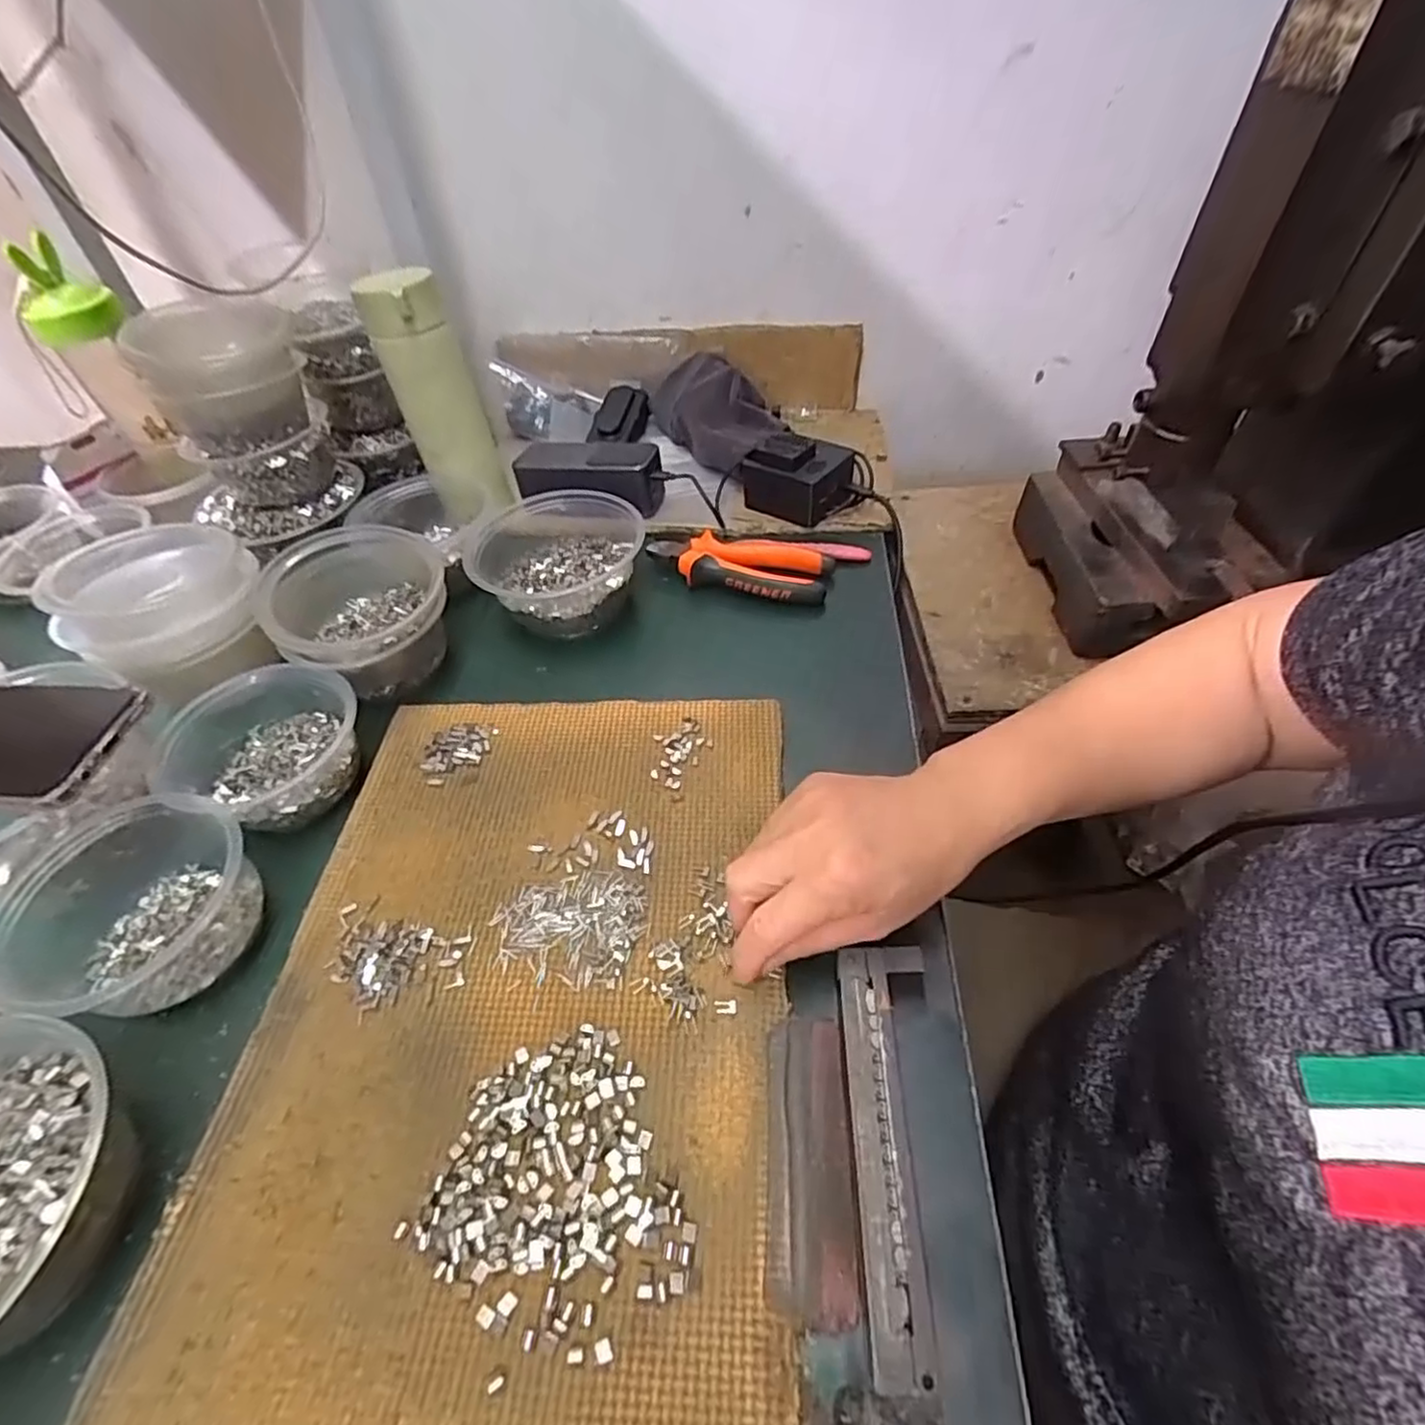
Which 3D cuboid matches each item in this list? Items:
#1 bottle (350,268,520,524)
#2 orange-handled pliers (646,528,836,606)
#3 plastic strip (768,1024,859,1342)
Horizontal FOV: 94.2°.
[{"bbox_3d":[-0.228,-0.259,0.559,0.072,0.179,0.071,-17,50,-11],"label":"bottle"},{"bbox_3d":[0.020,-0.125,0.544,0.150,0.020,0.056,9,49,11],"label":"orange-handled pliers"},{"bbox_3d":[0.040,0.185,0.277,0.033,0.009,0.104,1,49,3],"label":"plastic strip"}]

